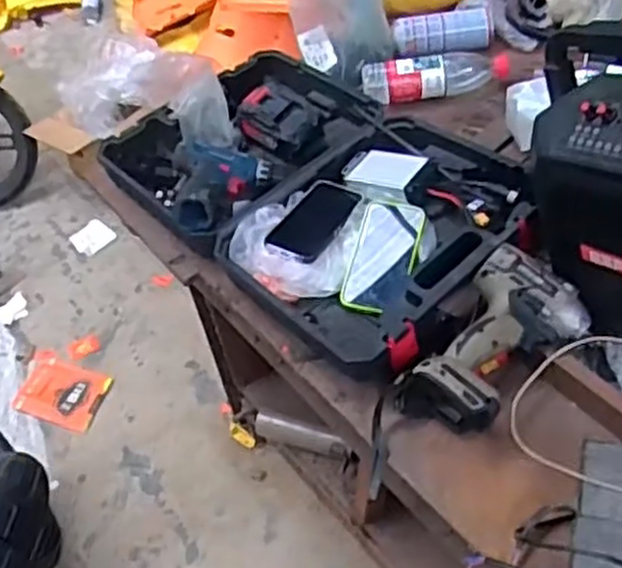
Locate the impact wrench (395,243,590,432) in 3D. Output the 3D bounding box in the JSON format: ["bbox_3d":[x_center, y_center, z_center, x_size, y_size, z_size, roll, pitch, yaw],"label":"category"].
[{"bbox_3d":[0.189,0.059,0.829,0.124,0.074,0.210,36,74,30],"label":"impact wrench"}]

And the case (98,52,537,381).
[{"bbox_3d":[-0.002,-0.140,1.061,0.348,0.094,0.589,-35,52,-23],"label":"case"}]

